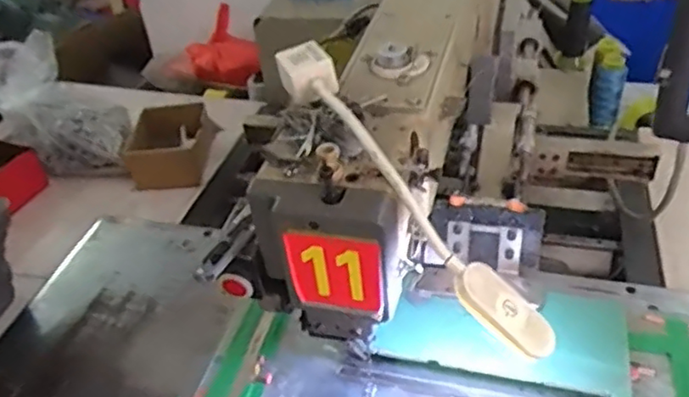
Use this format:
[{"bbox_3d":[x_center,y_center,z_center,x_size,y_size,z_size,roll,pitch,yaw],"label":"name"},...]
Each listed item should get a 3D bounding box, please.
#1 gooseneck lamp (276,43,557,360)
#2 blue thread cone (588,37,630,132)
[{"bbox_3d":[0.039,-0.018,0.457,0.051,0.052,0.321,-26,65,-24],"label":"gooseneck lamp"},{"bbox_3d":[0.424,-0.188,1.007,0.053,0.047,0.153,10,85,19],"label":"blue thread cone"}]

